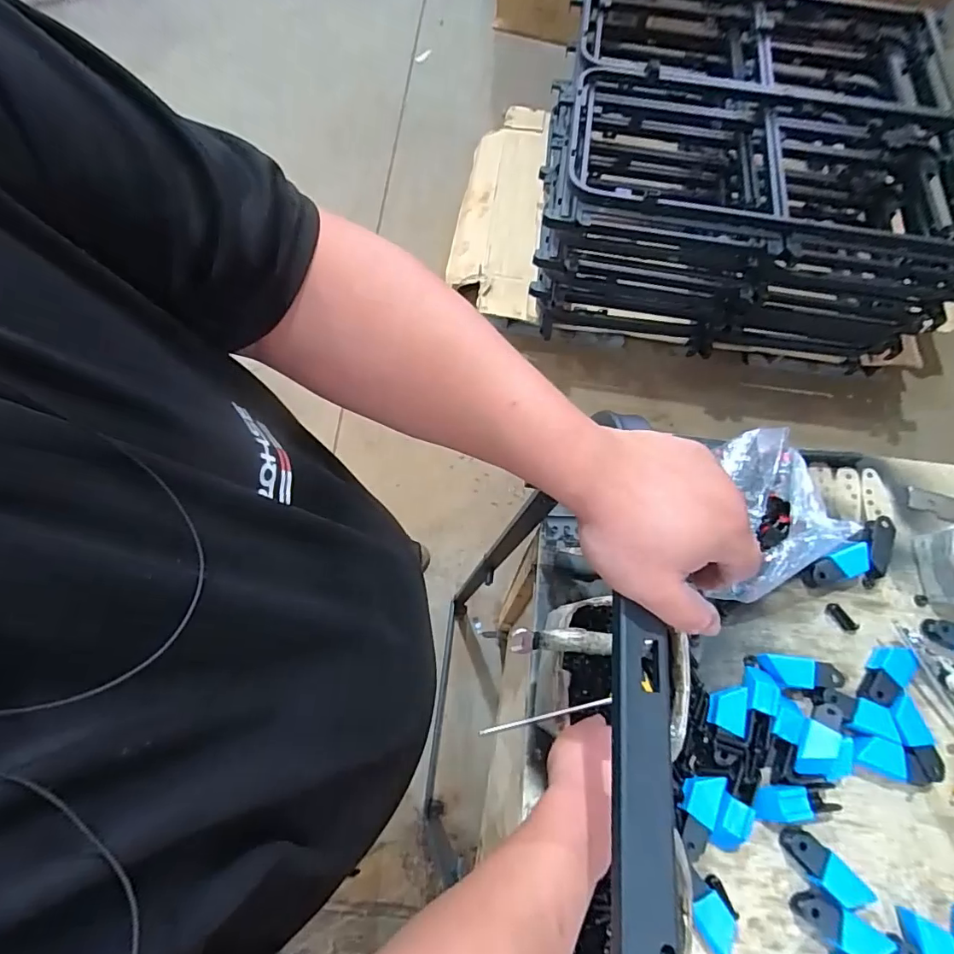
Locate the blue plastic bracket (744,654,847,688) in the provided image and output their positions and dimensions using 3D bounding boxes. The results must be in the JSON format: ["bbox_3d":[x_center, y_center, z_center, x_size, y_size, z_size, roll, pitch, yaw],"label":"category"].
[{"bbox_3d":[0.373,0.228,0.596,0.099,0.026,0.035,4,67,-1],"label":"blue plastic bracket"}]

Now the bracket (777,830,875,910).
[{"bbox_3d":[0.355,0.401,0.520,0.087,0.020,0.035,41,71,13],"label":"bracket"}]

